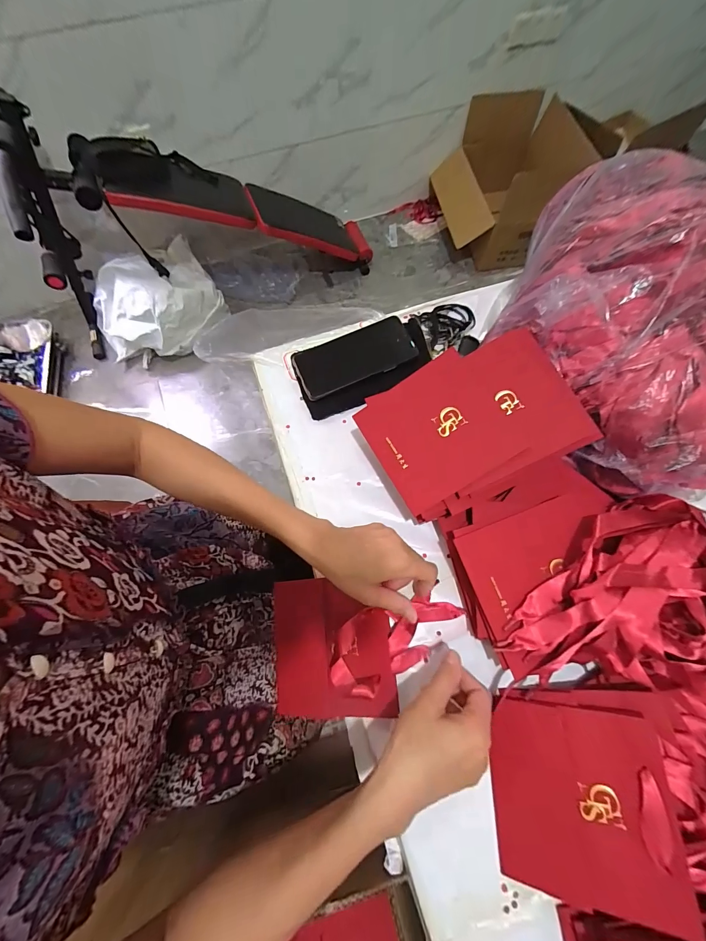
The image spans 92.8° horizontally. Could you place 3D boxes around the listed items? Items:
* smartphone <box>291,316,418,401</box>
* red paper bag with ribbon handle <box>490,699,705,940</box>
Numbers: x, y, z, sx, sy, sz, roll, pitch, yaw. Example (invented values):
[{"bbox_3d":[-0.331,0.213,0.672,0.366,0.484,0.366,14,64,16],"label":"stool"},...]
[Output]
[{"bbox_3d":[0.000,-0.163,0.477,0.164,0.012,0.081,-23,76,-1],"label":"smartphone"},{"bbox_3d":[0.201,0.297,0.303,0.139,0.007,0.138,-10,66,25],"label":"red paper bag with ribbon handle"}]

